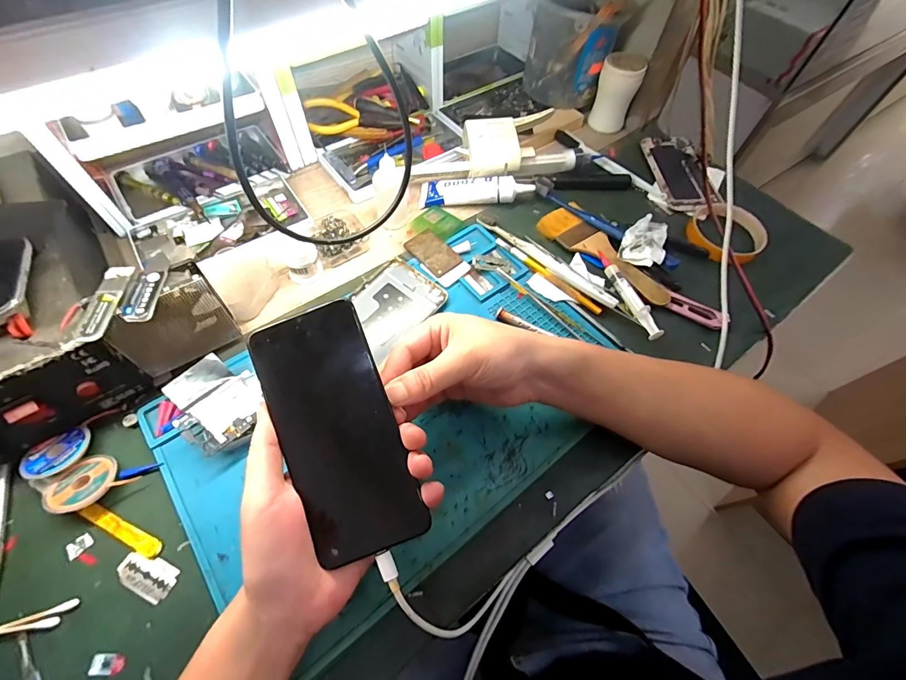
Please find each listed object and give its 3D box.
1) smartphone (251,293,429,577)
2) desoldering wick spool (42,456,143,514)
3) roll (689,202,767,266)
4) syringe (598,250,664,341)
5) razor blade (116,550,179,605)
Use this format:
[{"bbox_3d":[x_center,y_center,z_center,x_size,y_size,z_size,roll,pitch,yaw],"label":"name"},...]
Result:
[{"bbox_3d":[-0.074,0.057,0.255,0.072,0.005,0.155,-22,84,-1],"label":"smartphone"},{"bbox_3d":[-0.279,0.109,0.303,0.041,0.007,0.050,31,51,31],"label":"desoldering wick spool"},{"bbox_3d":[0.311,-0.124,0.457,0.081,0.018,0.083,1,60,-2],"label":"roll"},{"bbox_3d":[0.181,-0.050,0.412,0.012,0.016,0.114,-15,62,-11],"label":"syringe"},{"bbox_3d":[-0.215,0.165,0.280,0.042,0.004,0.022,23,53,12],"label":"razor blade"}]

